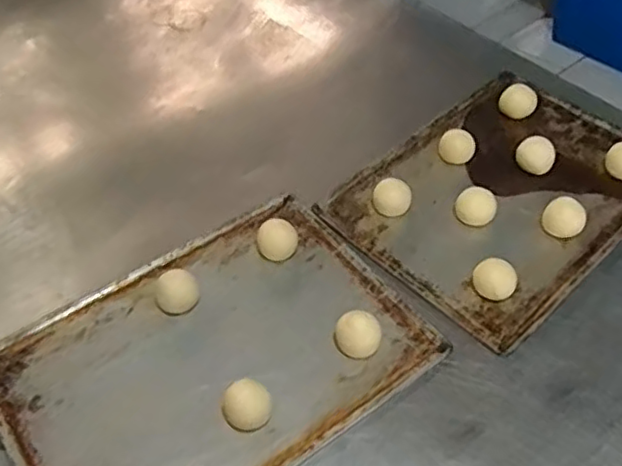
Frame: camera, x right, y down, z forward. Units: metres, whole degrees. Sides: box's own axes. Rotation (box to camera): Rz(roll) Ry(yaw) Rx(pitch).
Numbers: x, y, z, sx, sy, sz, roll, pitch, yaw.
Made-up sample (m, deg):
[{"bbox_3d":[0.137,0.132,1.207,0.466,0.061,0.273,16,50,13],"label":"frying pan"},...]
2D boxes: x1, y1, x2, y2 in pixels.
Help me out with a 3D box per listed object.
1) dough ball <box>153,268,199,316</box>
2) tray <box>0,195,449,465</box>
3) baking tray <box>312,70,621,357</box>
[{"bbox_3d":[-0.163,0.069,0.778,0.055,0.038,0.052,-1,48,1],"label":"dough ball"},{"bbox_3d":[-0.114,0.134,0.731,0.444,0.029,0.324,-30,53,-23],"label":"tray"},{"bbox_3d":[0.271,-0.070,0.903,0.447,0.030,0.331,-35,56,-26],"label":"baking tray"}]

